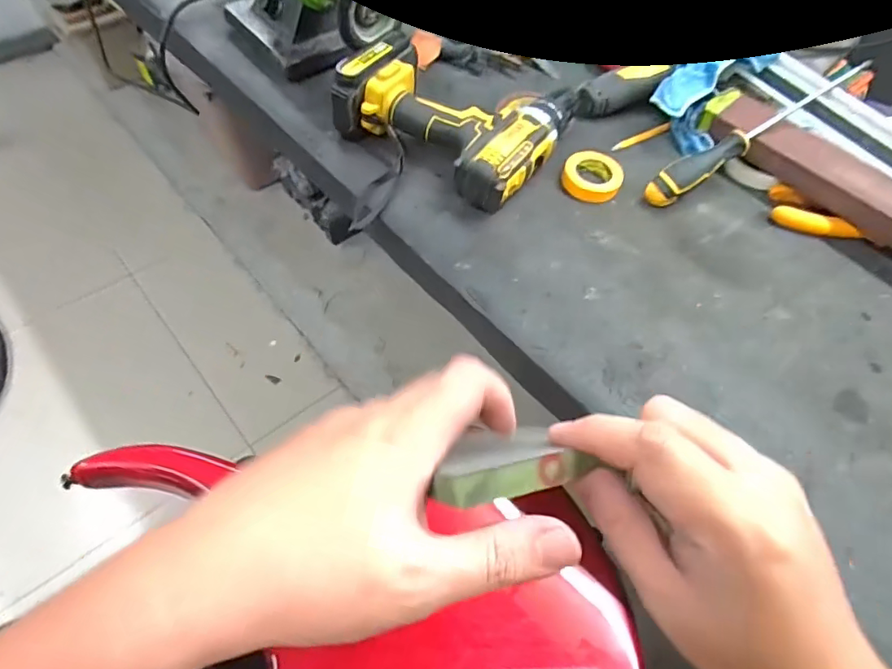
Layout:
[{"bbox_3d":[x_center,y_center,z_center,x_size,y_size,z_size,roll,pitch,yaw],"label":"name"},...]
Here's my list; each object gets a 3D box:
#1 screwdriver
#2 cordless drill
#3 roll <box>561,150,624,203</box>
[{"bbox_3d":[0.311,-0.202,0.519,0.244,0.025,0.030,-31,64,-3],"label":"screwdriver"},{"bbox_3d":[0.021,-0.238,0.532,0.203,0.072,0.193,32,60,15],"label":"cordless drill"},{"bbox_3d":[0.151,-0.163,0.527,0.060,0.020,0.054,8,57,0],"label":"roll"}]

